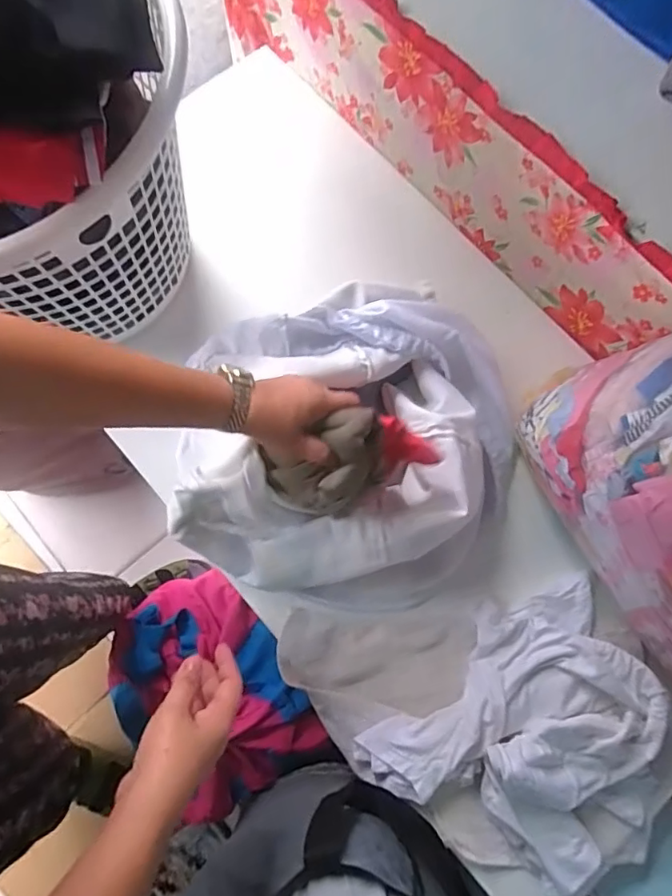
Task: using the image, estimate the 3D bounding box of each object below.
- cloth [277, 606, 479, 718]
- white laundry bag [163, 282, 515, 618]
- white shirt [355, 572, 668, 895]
[{"bbox_3d":[0.050,0.263,0.688,0.237,0.032,0.119,4,76,-1],"label":"cloth"},{"bbox_3d":[0.032,-0.002,0.668,0.377,0.171,0.393,10,76,1],"label":"white laundry bag"},{"bbox_3d":[0.251,0.347,0.642,0.295,0.055,0.327,43,79,9],"label":"white shirt"}]

